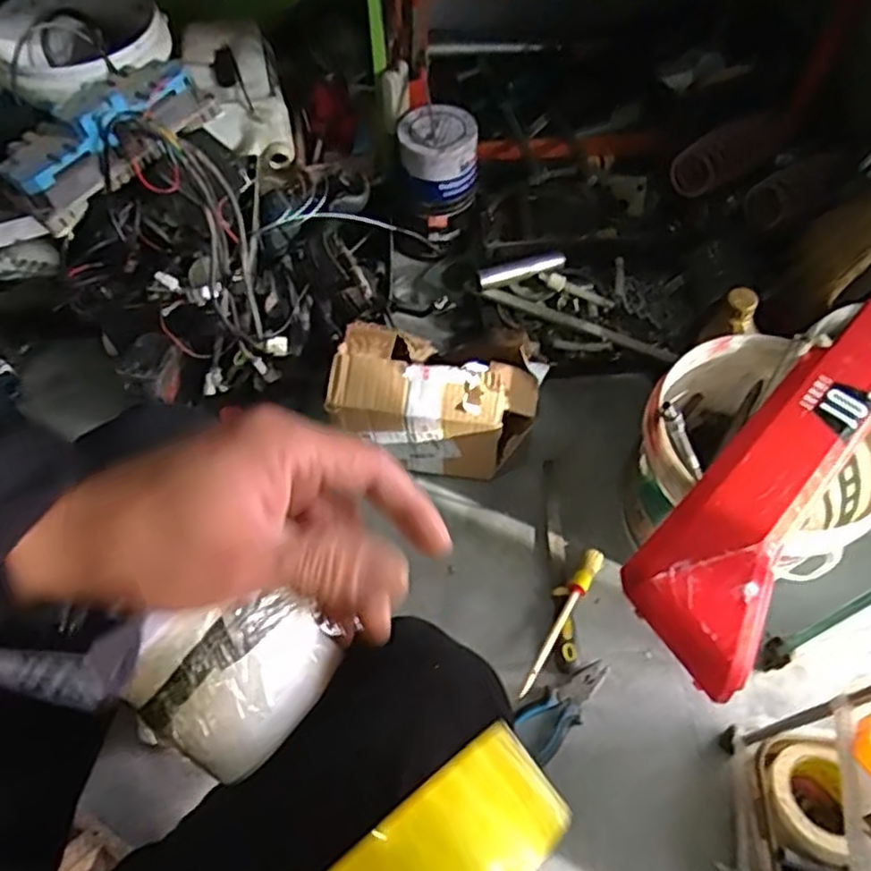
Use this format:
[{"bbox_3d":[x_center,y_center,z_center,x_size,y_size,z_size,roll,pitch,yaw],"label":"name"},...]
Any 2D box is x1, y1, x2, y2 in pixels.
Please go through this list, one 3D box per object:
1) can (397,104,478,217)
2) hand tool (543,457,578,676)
[{"bbox_3d":[0.006,-0.436,1.138,0.118,0.143,0.115,0,59,1],"label":"can"},{"bbox_3d":[0.168,0.161,0.944,0.030,0.030,0.300,2,59,2],"label":"hand tool"}]

